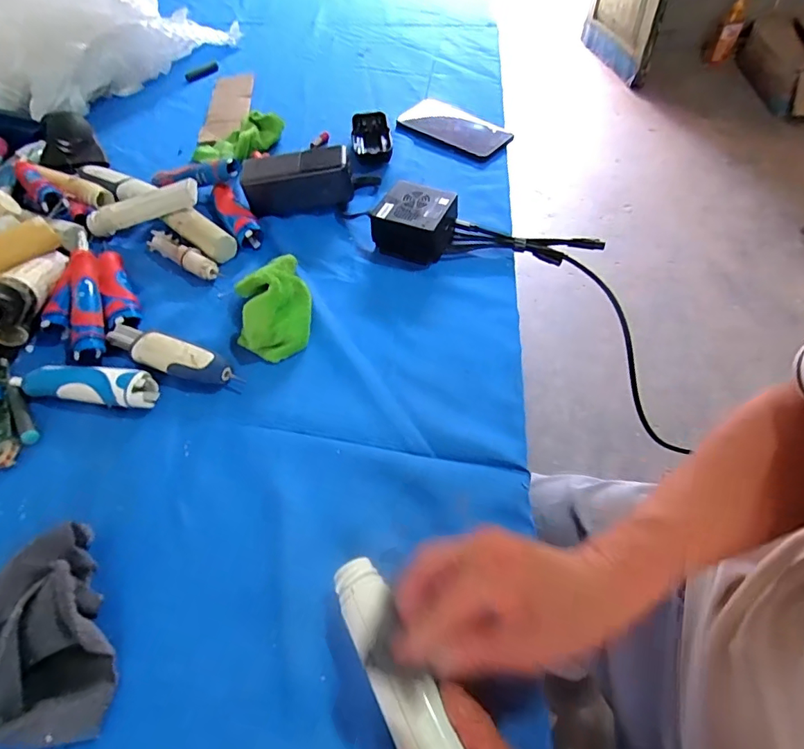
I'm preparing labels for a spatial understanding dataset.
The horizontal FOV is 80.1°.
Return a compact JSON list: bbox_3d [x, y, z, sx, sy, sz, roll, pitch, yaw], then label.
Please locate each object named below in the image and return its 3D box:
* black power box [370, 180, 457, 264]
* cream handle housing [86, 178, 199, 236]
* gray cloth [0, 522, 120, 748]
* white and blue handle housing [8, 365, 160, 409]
[{"bbox_3d":[0.016,-0.170,0.535,0.080,0.050,0.074,21,59,17],"label":"black power box"},{"bbox_3d":[-0.303,-0.194,0.558,0.139,0.028,0.021,-15,54,9],"label":"cream handle housing"},{"bbox_3d":[-0.237,0.172,0.312,0.073,0.036,0.130,-25,57,-14],"label":"gray cloth"},{"bbox_3d":[-0.292,0.009,0.439,0.134,0.024,0.032,5,55,7],"label":"white and blue handle housing"}]

